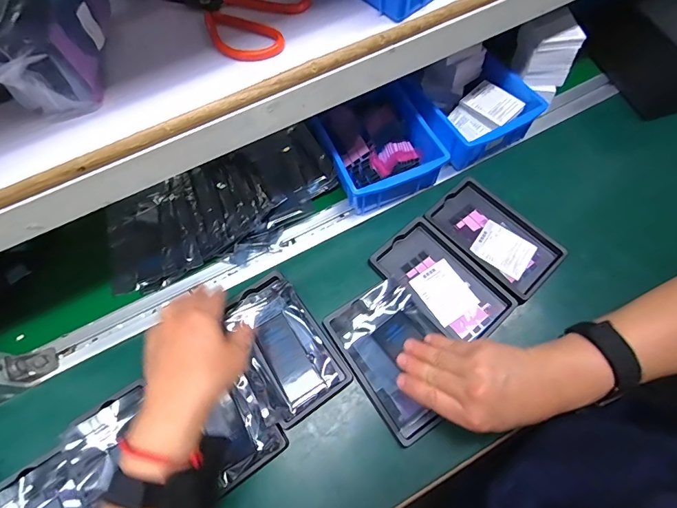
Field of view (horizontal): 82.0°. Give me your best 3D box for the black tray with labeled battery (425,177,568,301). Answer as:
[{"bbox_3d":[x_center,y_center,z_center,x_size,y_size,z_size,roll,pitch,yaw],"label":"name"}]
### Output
[{"bbox_3d":[0.200,-0.023,0.503,0.096,0.017,0.161,-39,68,-14],"label":"black tray with labeled battery"}]

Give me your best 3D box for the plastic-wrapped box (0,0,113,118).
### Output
[{"bbox_3d":[-0.220,-0.174,0.303,0.052,0.079,0.132,-5,64,1],"label":"plastic-wrapped box"}]

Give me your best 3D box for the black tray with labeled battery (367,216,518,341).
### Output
[{"bbox_3d":[0.125,0.034,0.475,0.093,0.014,0.159,-40,68,-15],"label":"black tray with labeled battery"}]

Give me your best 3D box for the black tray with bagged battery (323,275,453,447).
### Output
[{"bbox_3d":[0.067,0.110,0.432,0.104,0.018,0.157,-31,68,-11],"label":"black tray with bagged battery"}]

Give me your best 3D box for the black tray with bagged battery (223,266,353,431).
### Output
[{"bbox_3d":[-0.068,0.106,0.448,0.098,0.019,0.156,-33,67,-12],"label":"black tray with bagged battery"}]

